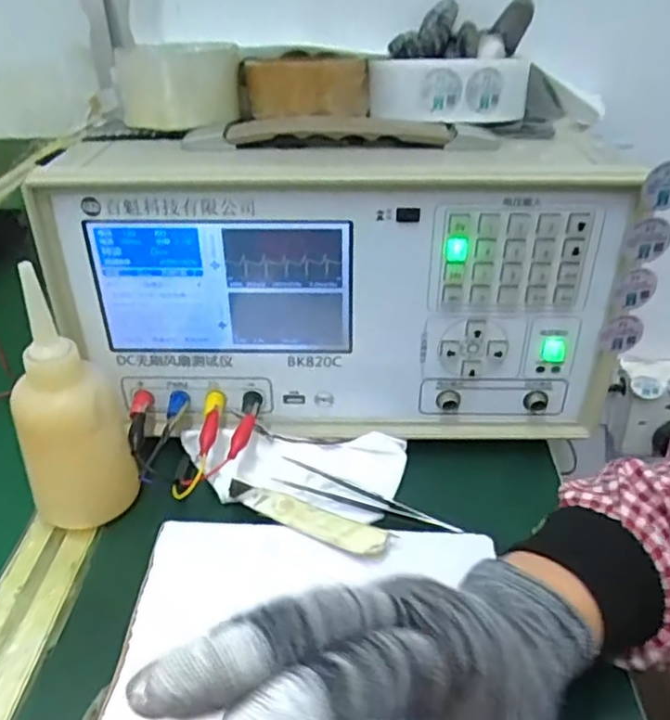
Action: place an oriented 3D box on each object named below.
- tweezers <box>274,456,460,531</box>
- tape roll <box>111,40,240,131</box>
[{"bbox_3d":[0.020,0.085,0.407,0.117,0.010,0.019,11,36,16],"label":"tweezers"},{"bbox_3d":[-0.106,-0.193,0.442,0.079,0.044,0.097,-6,34,-8],"label":"tape roll"}]

